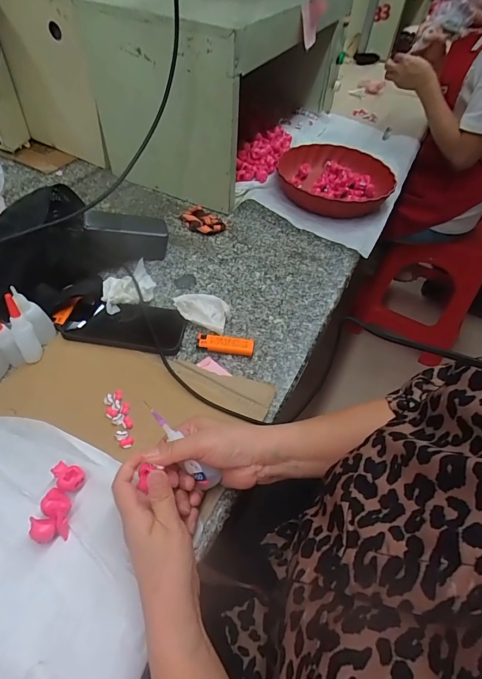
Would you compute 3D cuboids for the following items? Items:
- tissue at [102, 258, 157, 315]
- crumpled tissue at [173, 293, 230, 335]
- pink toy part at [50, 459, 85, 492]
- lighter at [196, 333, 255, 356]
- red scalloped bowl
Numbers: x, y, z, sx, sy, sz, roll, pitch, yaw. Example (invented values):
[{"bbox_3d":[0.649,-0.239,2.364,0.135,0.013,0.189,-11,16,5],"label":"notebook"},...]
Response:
[{"bbox_3d":[-0.176,-0.087,0.559,0.078,0.040,0.097,-14,54,-15],"label":"tissue"},{"bbox_3d":[-0.059,-0.049,0.551,0.089,0.024,0.070,19,53,10],"label":"crumpled tissue"},{"bbox_3d":[-0.176,0.141,0.371,0.031,0.019,0.025,39,59,24],"label":"pink toy part"},{"bbox_3d":[-0.022,0.006,0.514,0.080,0.015,0.028,7,51,1],"label":"lighter"},{"bbox_3d":[0.209,-0.347,0.799,0.237,0.060,0.235,2,52,-3],"label":"red scalloped bowl"}]

